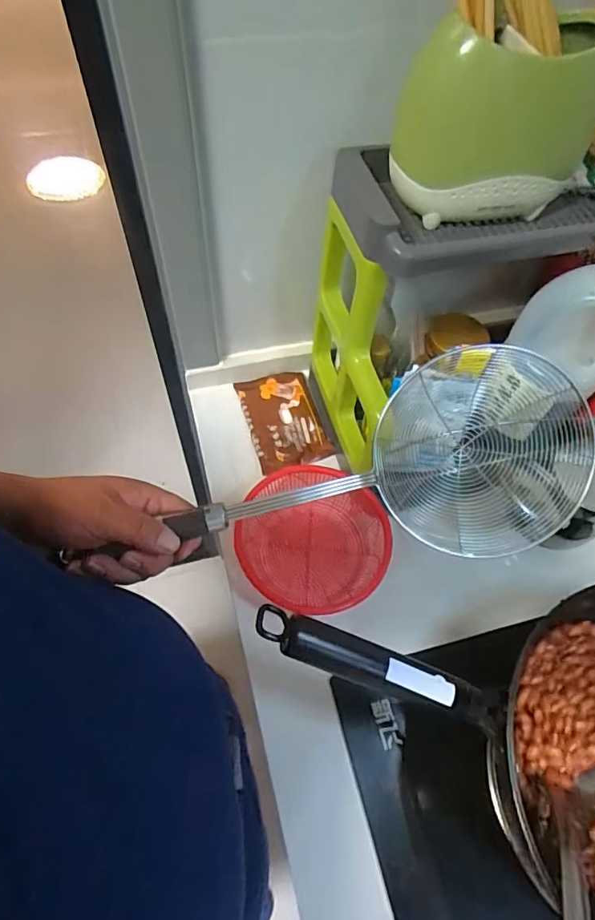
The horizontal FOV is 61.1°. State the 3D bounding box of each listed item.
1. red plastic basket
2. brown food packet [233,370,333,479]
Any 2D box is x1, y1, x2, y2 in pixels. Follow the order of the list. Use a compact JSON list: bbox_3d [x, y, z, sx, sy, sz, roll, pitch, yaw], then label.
[{"bbox_3d":[0.021,0.091,0.603,0.174,0.083,0.159,2,59,-2],"label":"red plastic basket"},{"bbox_3d":[-0.019,-0.058,0.702,0.101,0.020,0.154,-15,61,-11],"label":"brown food packet"}]

